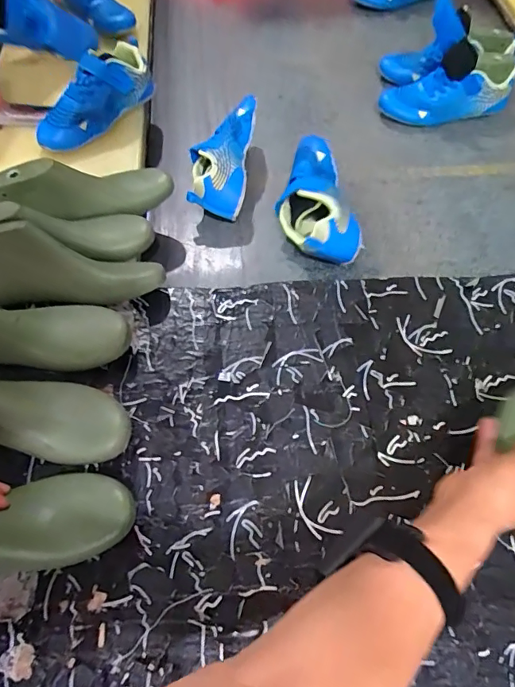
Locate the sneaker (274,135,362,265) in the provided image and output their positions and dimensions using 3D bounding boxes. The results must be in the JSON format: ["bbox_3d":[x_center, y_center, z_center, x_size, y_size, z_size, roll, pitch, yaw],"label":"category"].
[{"bbox_3d":[0.077,-0.199,0.668,0.093,0.106,0.203,-8,62,-4],"label":"sneaker"}]

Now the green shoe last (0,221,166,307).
[{"bbox_3d":[-0.234,-0.091,0.537,0.233,0.078,0.069,-4,60,-3],"label":"green shoe last"}]

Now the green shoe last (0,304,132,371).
[{"bbox_3d":[-0.258,-0.016,0.490,0.233,0.073,0.075,2,59,-14],"label":"green shoe last"}]

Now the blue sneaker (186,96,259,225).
[{"bbox_3d":[-0.054,-0.301,0.721,0.089,0.079,0.223,5,60,2],"label":"blue sneaker"}]

